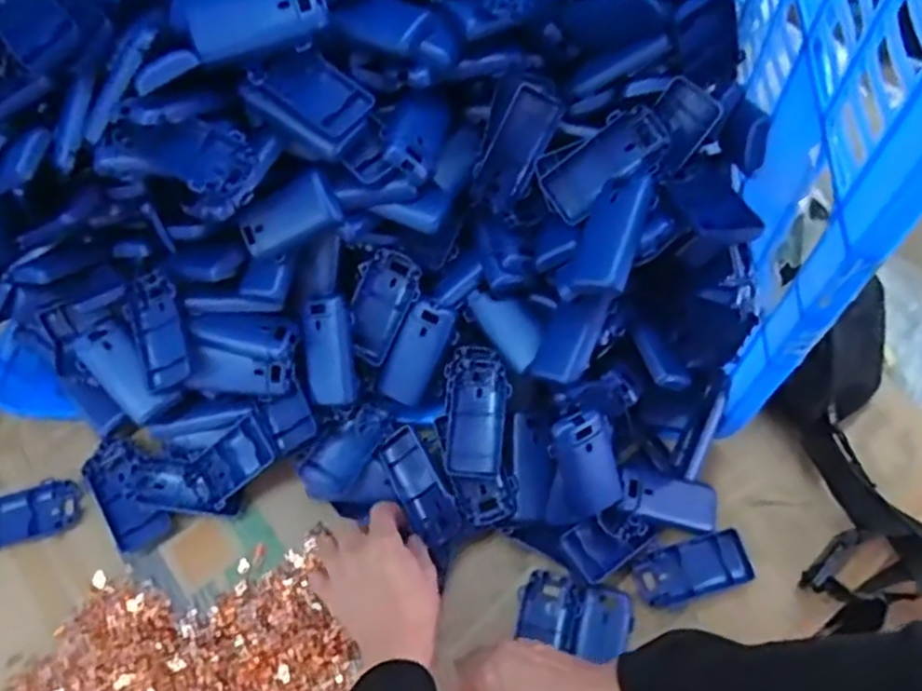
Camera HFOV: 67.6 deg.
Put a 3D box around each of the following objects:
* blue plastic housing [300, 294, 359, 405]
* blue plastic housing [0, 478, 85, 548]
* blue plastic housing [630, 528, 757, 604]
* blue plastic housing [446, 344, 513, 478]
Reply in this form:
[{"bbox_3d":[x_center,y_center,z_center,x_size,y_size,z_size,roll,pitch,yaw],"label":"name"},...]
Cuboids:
[{"bbox_3d":[-0.109,0.005,0.571,0.039,0.016,0.087,-9,92,-5],"label":"blue plastic housing"},{"bbox_3d":[-0.379,0.148,0.599,0.096,0.008,0.049,-18,66,-8],"label":"blue plastic housing"},{"bbox_3d":[0.192,0.186,0.575,0.092,0.011,0.044,-17,78,0],"label":"blue plastic housing"},{"bbox_3d":[0.014,0.054,0.571,0.049,0.017,0.105,2,78,0],"label":"blue plastic housing"}]

